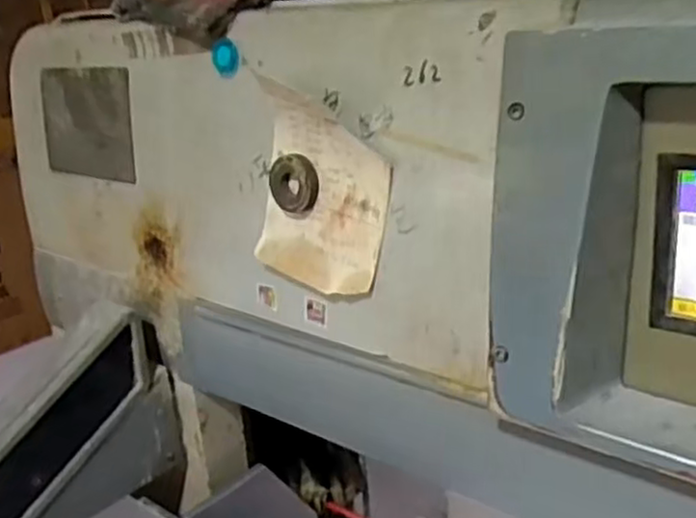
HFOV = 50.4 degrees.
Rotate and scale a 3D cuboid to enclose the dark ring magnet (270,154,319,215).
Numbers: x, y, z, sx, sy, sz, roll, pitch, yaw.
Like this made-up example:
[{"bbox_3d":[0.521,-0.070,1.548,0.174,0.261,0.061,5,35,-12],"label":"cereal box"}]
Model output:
[{"bbox_3d":[-0.045,-0.063,0.620,0.048,0.048,0.010,12,26,38],"label":"dark ring magnet"}]

